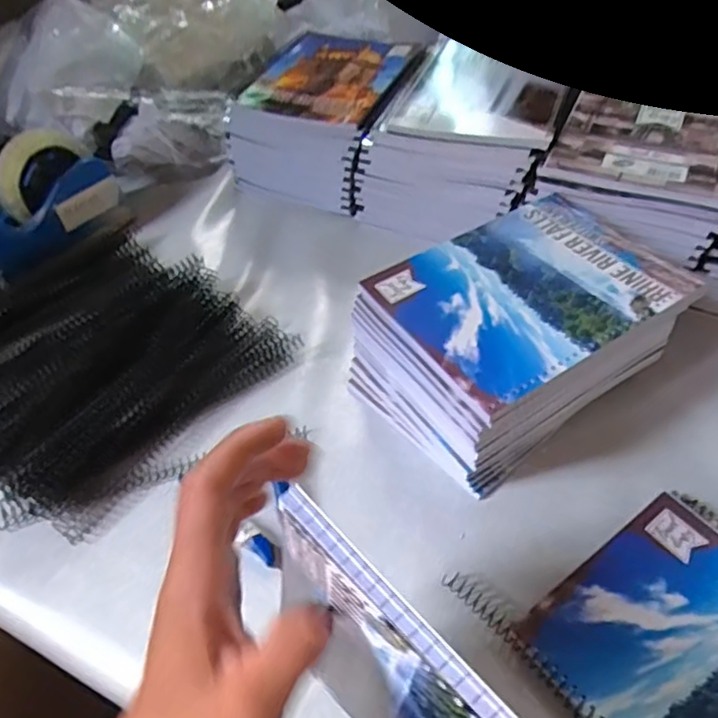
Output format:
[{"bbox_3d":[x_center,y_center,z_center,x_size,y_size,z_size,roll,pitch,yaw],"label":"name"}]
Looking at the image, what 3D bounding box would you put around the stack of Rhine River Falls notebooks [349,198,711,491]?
[{"bbox_3d":[0.117,-0.019,0.455,0.206,0.097,0.144,-28,53,-18],"label":"stack of Rhine River Falls notebooks"}]

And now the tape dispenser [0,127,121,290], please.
[{"bbox_3d":[-0.325,-0.160,0.595,0.071,0.096,0.155,17,53,20],"label":"tape dispenser"}]

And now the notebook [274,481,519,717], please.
[{"bbox_3d":[0.037,0.148,0.216,0.024,0.143,0.188,-38,56,-25],"label":"notebook"}]

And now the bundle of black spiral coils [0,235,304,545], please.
[{"bbox_3d":[-0.232,-0.004,0.511,0.261,0.038,0.257,30,58,28],"label":"bundle of black spiral coils"}]

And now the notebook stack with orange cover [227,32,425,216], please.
[{"bbox_3d":[-0.026,-0.269,0.674,0.175,0.114,0.196,17,53,20],"label":"notebook stack with orange cover"}]

